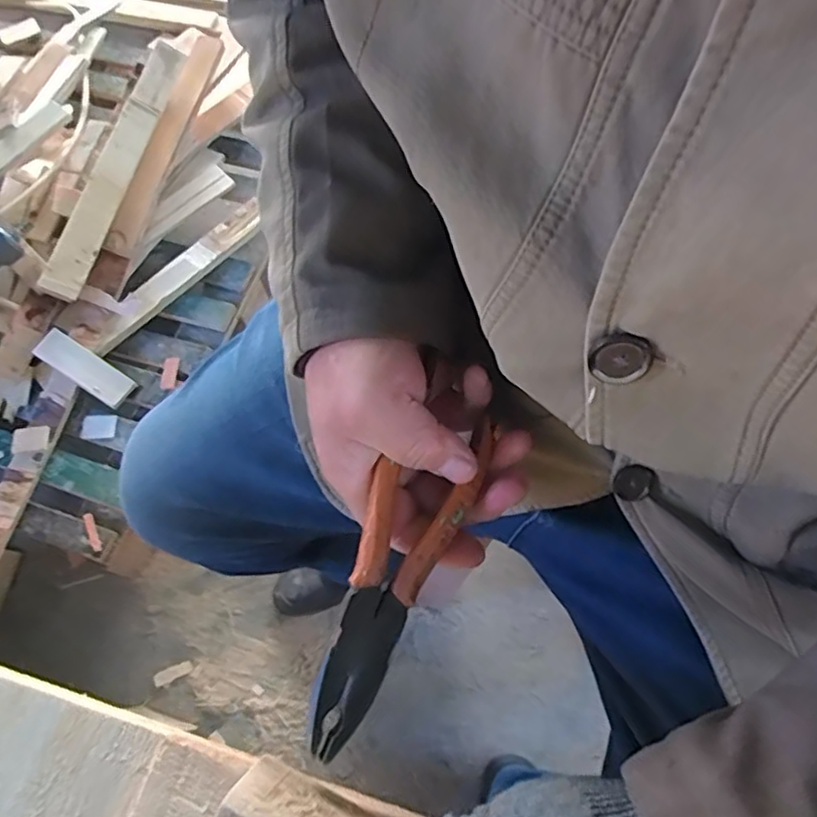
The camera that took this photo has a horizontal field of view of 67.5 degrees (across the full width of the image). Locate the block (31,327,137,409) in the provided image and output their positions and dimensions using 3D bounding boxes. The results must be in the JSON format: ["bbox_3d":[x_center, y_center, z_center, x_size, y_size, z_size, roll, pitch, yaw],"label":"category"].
[{"bbox_3d":[-0.493,-0.062,0.931,0.149,0.016,0.052,35,70,-2],"label":"block"}]

